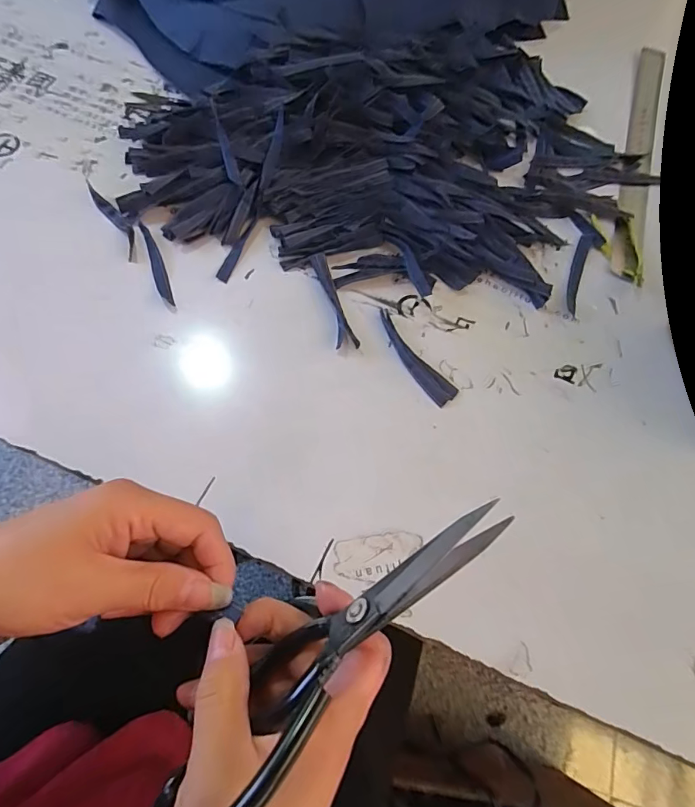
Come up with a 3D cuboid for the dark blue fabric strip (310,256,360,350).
[{"bbox_3d":[-0.013,-0.082,0.370,0.016,0.005,0.089,-16,69,-9],"label":"dark blue fabric strip"}]

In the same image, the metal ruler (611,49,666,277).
[{"bbox_3d":[0.288,-0.252,0.460,0.025,0.007,0.319,16,68,10],"label":"metal ruler"}]

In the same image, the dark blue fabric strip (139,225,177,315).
[{"bbox_3d":[-0.154,-0.111,0.379,0.010,0.004,0.091,-19,70,-11],"label":"dark blue fabric strip"}]

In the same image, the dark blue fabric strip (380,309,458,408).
[{"bbox_3d":[0.049,-0.035,0.357,0.020,0.006,0.087,-36,73,-16],"label":"dark blue fabric strip"}]

